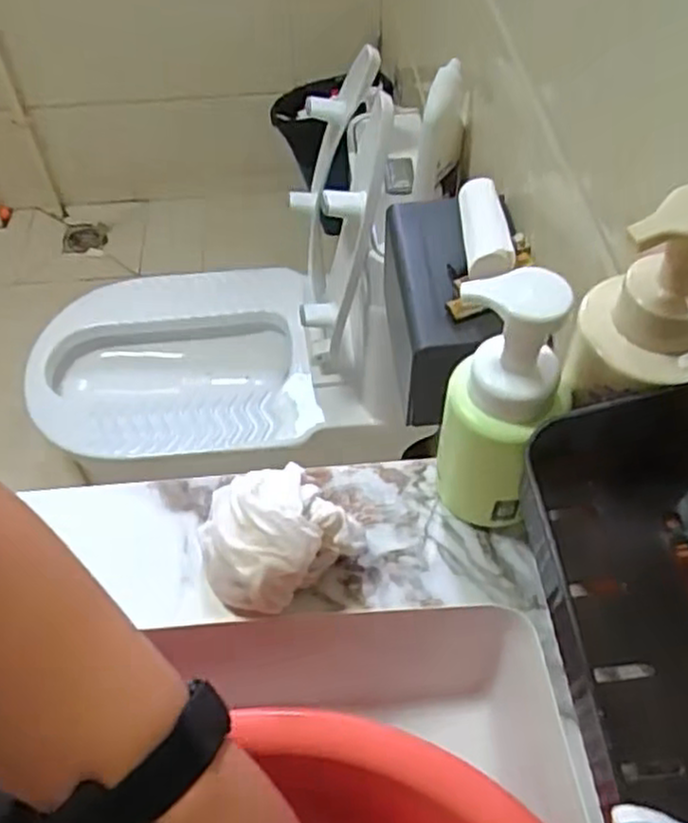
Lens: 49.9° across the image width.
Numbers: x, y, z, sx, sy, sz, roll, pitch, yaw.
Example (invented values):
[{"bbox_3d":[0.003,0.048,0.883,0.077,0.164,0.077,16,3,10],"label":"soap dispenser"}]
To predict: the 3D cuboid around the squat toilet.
[{"bbox_3d":[-0.320,-0.081,1.397,0.516,0.112,0.436,-5,51,-2],"label":"squat toilet"}]

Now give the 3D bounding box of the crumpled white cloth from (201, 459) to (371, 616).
[{"bbox_3d":[-0.044,0.064,0.418,0.079,0.050,0.081,-29,55,-20],"label":"crumpled white cloth"}]

